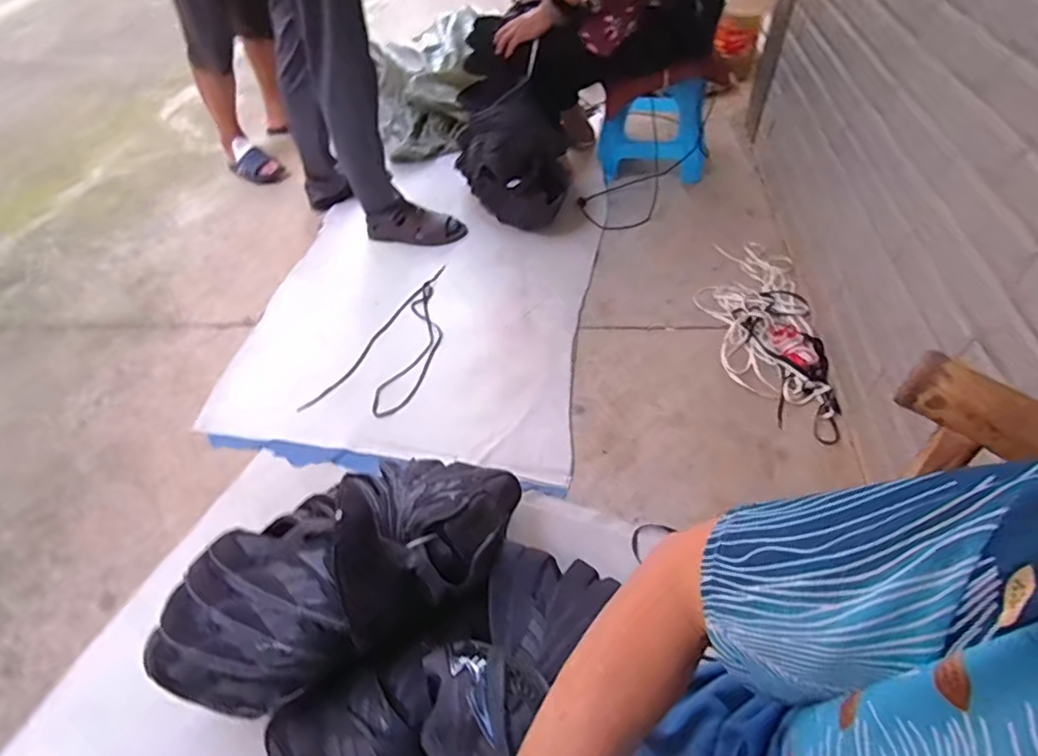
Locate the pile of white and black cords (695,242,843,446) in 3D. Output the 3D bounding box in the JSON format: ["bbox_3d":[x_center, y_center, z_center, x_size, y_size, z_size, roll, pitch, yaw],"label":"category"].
[{"bbox_3d":[0.529,-0.117,1.282,0.238,0.033,0.618,2,48,9],"label":"pile of white and black cords"}]

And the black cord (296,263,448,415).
[{"bbox_3d":[-0.241,-0.080,1.286,0.198,0.013,0.491,20,53,23],"label":"black cord"}]

